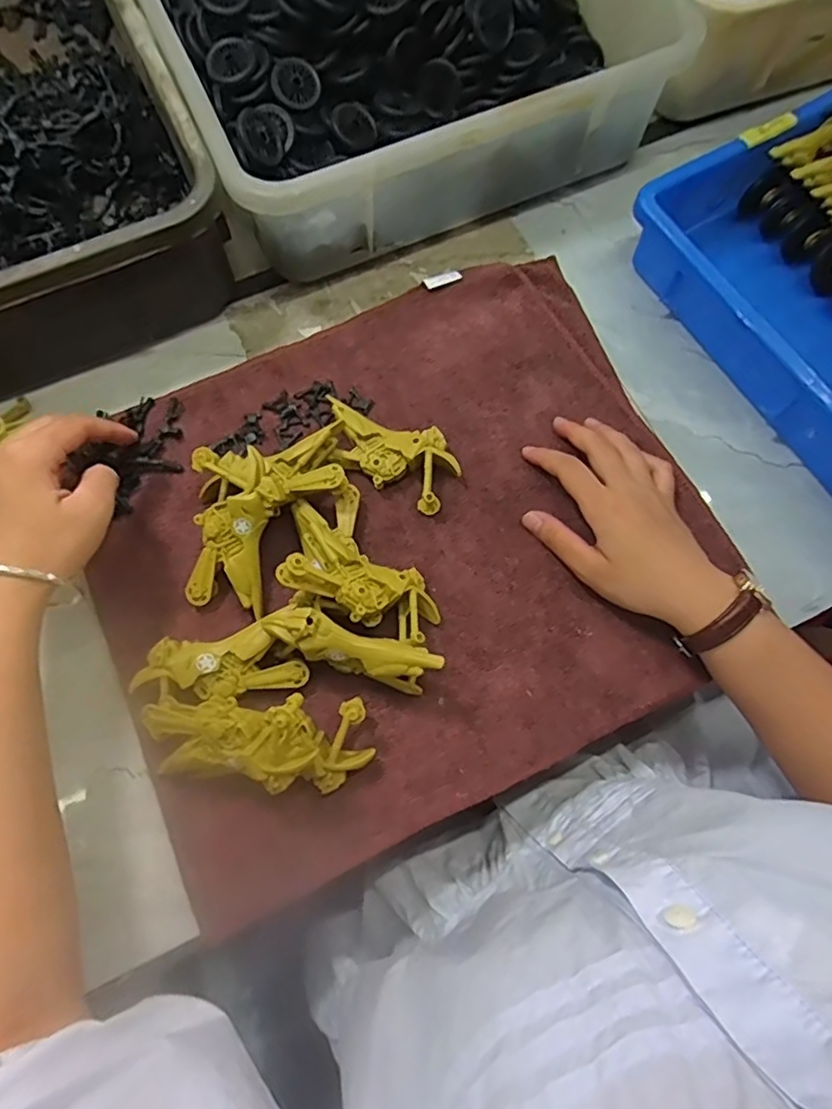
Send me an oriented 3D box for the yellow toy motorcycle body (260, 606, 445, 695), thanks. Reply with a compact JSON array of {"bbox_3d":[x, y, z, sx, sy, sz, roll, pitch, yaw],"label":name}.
[{"bbox_3d":[-0.039,0.056,0.360,0.103,0.046,0.025,17,74,5],"label":"yellow toy motorcycle body"}]

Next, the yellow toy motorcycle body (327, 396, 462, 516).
[{"bbox_3d":[-0.020,-0.071,0.415,0.098,0.022,0.048,27,75,8],"label":"yellow toy motorcycle body"}]

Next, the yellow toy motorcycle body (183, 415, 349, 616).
[{"bbox_3d":[-0.101,-0.033,0.385,0.079,0.048,0.142,31,75,9],"label":"yellow toy motorcycle body"}]

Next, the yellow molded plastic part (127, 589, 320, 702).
[{"bbox_3d":[-0.109,0.065,0.364,0.109,0.023,0.049,-20,74,-6],"label":"yellow molded plastic part"}]

